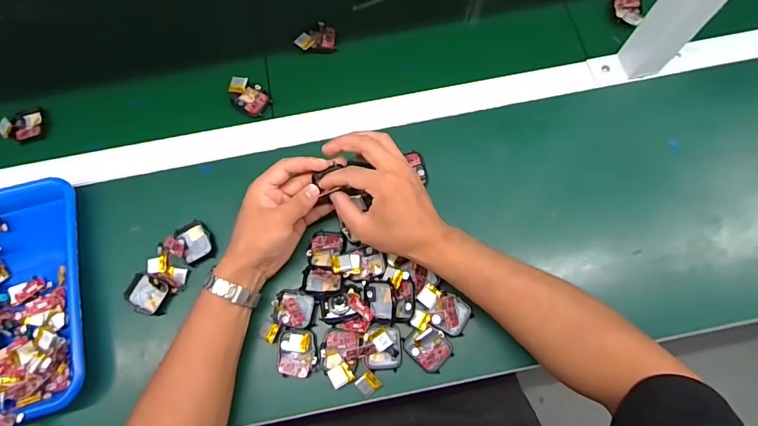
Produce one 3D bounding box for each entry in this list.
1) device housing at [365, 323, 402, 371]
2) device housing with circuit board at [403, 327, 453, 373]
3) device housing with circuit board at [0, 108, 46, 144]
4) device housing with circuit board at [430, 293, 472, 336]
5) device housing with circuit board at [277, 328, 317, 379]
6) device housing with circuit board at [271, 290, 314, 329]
[{"bbox_3d":[0.005,0.138,0.438,0.036,0.014,0.044,-1,72,1],"label":"device housing"},{"bbox_3d":[0.051,0.137,0.435,0.044,0.016,0.038,42,78,13],"label":"device housing with circuit board"},{"bbox_3d":[-0.445,-0.108,0.533,0.049,0.014,0.044,-18,72,-4],"label":"device housing with circuit board"},{"bbox_3d":[0.077,0.107,0.447,0.037,0.008,0.039,22,74,9],"label":"device housing with circuit board"},{"bbox_3d":[-0.085,0.145,0.439,0.039,0.006,0.048,-6,72,0],"label":"device housing with circuit board"},{"bbox_3d":[-0.091,0.102,0.453,0.043,0.009,0.040,-2,72,1],"label":"device housing with circuit board"}]

